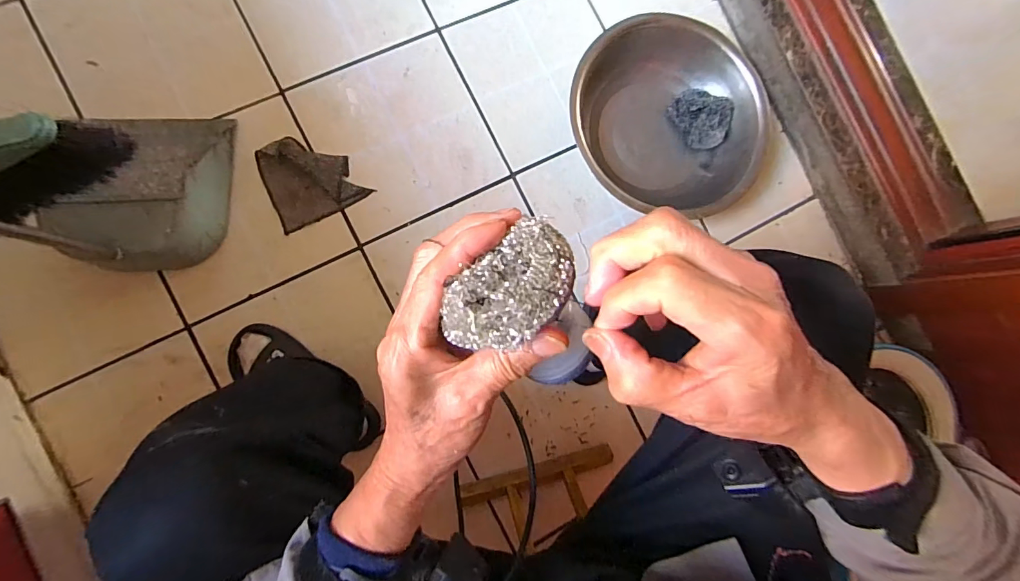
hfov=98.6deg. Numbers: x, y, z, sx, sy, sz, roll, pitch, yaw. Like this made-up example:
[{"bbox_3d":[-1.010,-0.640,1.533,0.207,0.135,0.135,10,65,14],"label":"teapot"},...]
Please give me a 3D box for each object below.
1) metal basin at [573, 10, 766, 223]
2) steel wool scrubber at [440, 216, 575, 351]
[{"bbox_3d":[0.292,-0.328,0.817,0.366,0.111,0.310,23,84,-8],"label":"metal basin"},{"bbox_3d":[0.002,-0.001,0.212,0.072,0.026,0.044,-41,94,-8],"label":"steel wool scrubber"}]

